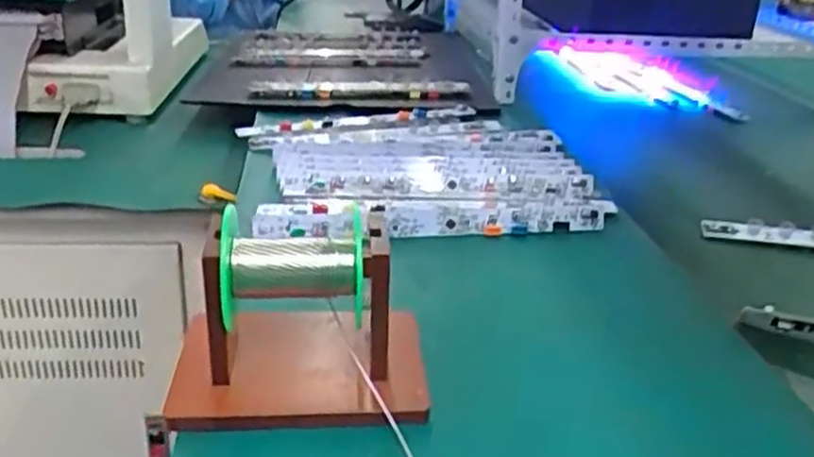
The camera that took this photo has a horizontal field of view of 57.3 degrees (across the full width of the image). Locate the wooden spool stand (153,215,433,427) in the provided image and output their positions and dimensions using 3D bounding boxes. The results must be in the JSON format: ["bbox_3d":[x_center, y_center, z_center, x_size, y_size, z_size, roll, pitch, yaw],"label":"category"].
[{"bbox_3d":[-0.054,0.049,0.416,0.125,0.081,0.099,3,25,1],"label":"wooden spool stand"}]

